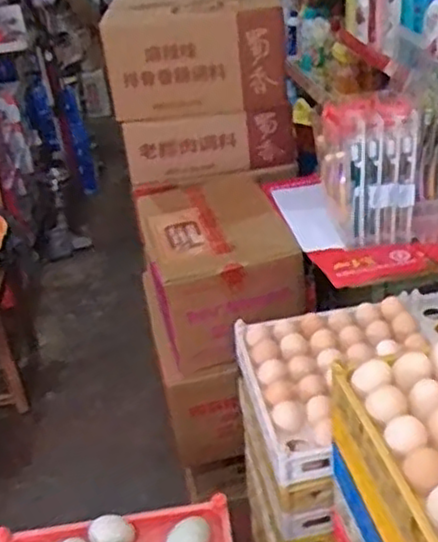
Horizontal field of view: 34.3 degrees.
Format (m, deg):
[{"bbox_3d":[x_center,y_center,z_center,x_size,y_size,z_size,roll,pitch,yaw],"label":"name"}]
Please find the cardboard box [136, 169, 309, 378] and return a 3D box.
[{"bbox_3d":[-0.015,-0.030,1.532,0.274,0.203,0.464,-12,31,-9],"label":"cardboard box"}]

